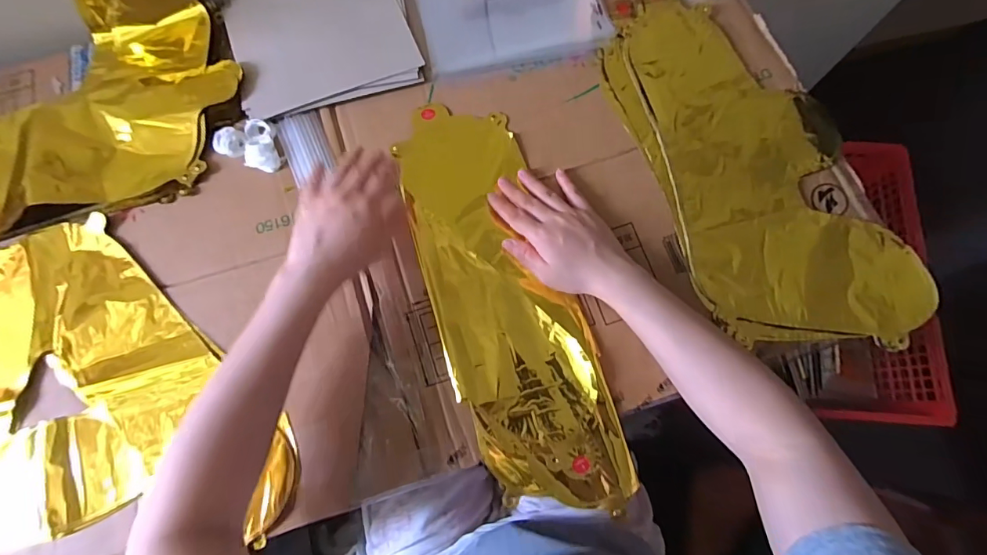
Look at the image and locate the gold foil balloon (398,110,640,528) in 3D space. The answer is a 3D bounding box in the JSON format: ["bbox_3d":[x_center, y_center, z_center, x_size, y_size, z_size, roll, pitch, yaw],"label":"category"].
[{"bbox_3d":[0.008,0.018,0.451,0.137,0.017,0.410,-20,77,-5],"label":"gold foil balloon"}]

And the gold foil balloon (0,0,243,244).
[{"bbox_3d":[-0.482,-0.169,0.480,0.419,0.039,0.248,-18,76,-5],"label":"gold foil balloon"}]

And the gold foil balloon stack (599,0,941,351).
[{"bbox_3d":[0.273,-0.130,0.481,0.218,0.022,0.418,-17,75,-4],"label":"gold foil balloon stack"}]

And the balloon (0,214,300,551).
[{"bbox_3d":[-0.398,0.117,0.413,0.381,0.014,0.339,-18,75,-4],"label":"balloon"}]

